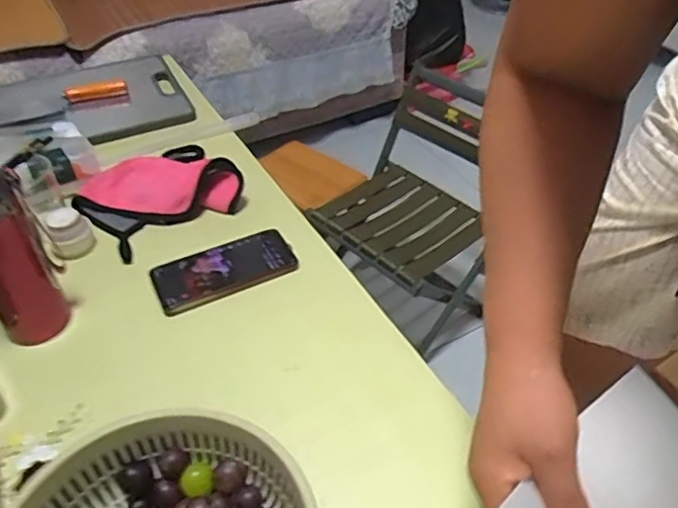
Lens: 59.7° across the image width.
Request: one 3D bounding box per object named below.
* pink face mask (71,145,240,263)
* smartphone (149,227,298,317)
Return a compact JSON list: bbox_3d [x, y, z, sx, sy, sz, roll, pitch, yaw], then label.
[{"bbox_3d":[-0.239,-0.090,0.786,0.196,0.041,0.173,-32,51,-28],"label":"pink face mask"},{"bbox_3d":[-0.134,0.017,0.697,0.162,0.011,0.077,-21,46,-19],"label":"smartphone"}]

